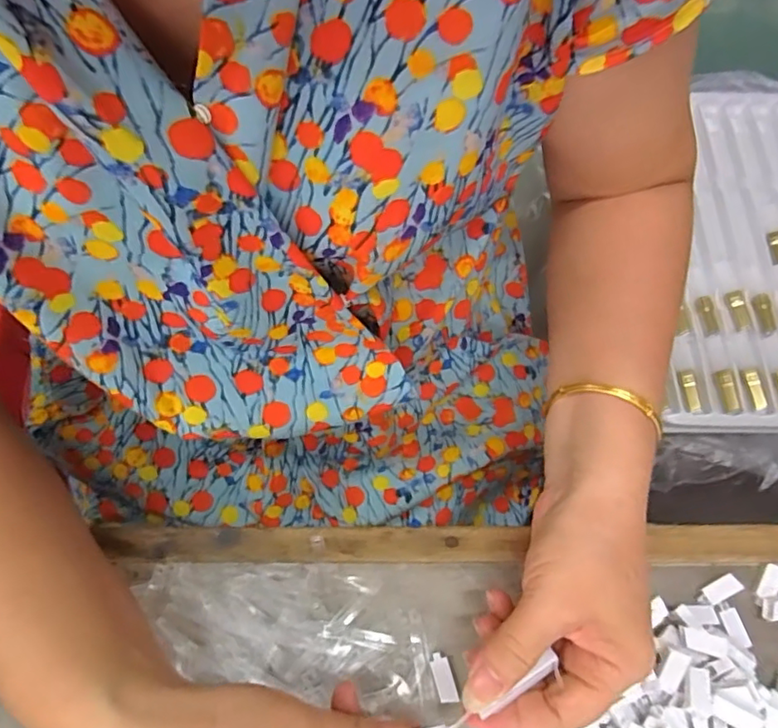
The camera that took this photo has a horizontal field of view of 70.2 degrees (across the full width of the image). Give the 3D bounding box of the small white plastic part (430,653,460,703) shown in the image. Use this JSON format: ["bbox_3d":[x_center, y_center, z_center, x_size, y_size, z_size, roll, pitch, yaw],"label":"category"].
[{"bbox_3d":[0.029,0.168,0.297,0.010,0.004,0.024,-16,67,-5],"label":"small white plastic part"}]

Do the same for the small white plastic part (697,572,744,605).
[{"bbox_3d":[0.186,0.127,0.312,0.024,0.005,0.010,-26,68,-10],"label":"small white plastic part"}]

